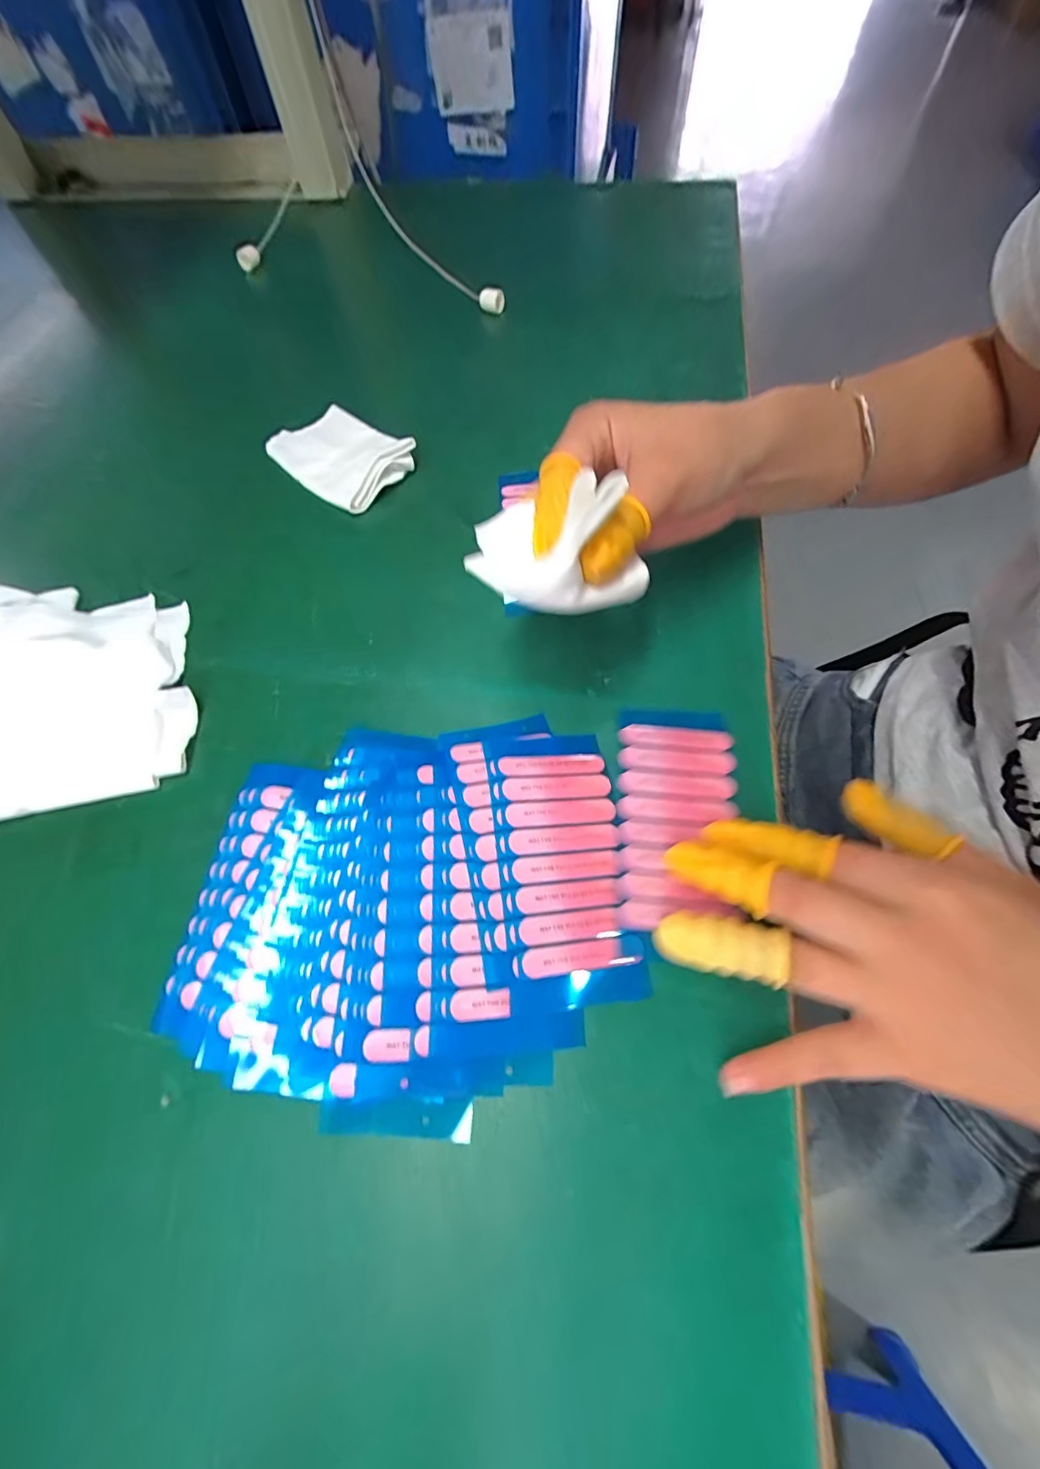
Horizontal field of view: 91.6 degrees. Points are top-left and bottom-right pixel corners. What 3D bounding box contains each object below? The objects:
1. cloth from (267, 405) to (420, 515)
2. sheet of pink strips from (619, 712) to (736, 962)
[{"bbox_3d":[-0.125,-0.195,0.349,0.097,0.020,0.065,37,72,18],"label":"cloth"},{"bbox_3d":[0.071,0.039,0.233,0.053,0.008,0.113,5,66,2],"label":"sheet of pink strips"}]

